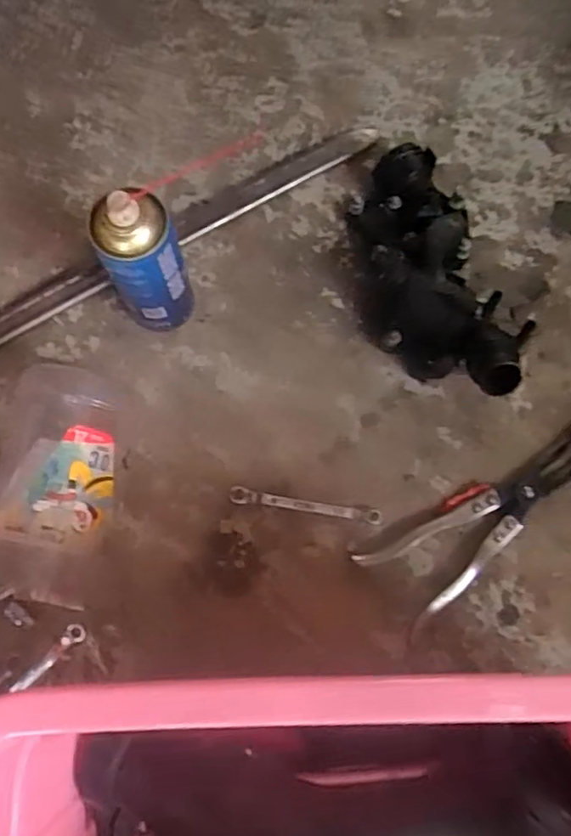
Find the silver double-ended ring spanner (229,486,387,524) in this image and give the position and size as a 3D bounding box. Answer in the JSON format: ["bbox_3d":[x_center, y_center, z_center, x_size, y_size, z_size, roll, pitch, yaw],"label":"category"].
[{"bbox_3d":[0.019,0.082,0.593,0.141,0.007,0.014,9,77,2],"label":"silver double-ended ring spanner"}]

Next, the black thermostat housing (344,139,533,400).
[{"bbox_3d":[0.145,-0.143,0.609,0.136,0.091,0.267,-10,77,-2],"label":"black thermostat housing"}]

